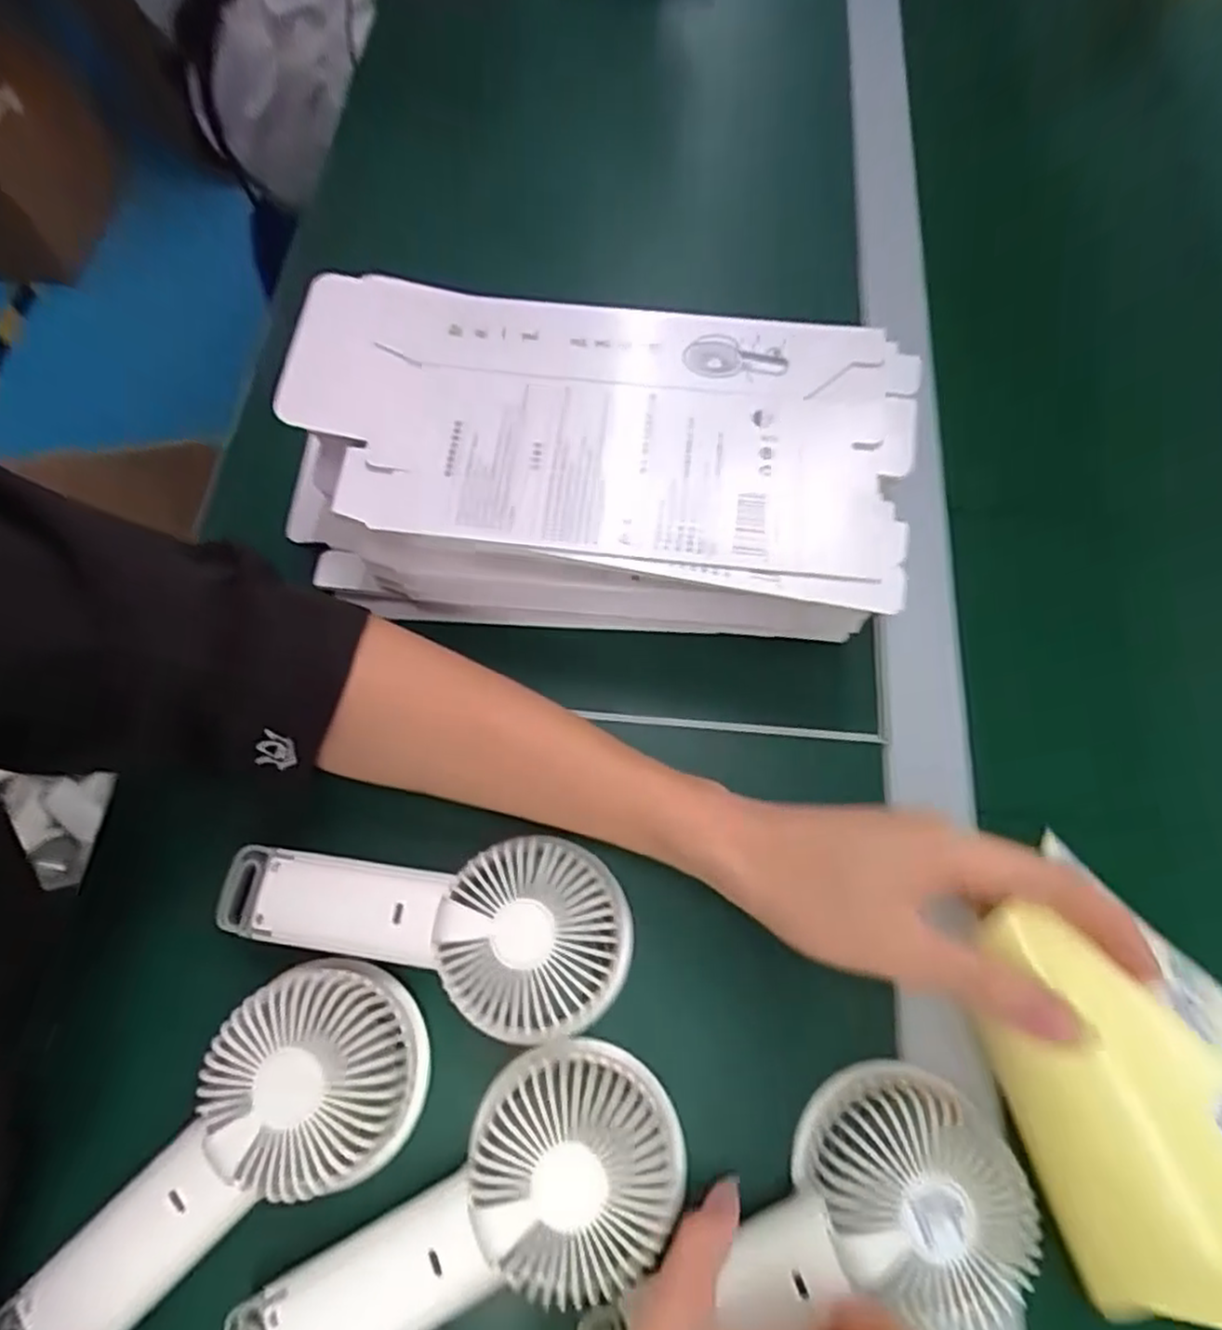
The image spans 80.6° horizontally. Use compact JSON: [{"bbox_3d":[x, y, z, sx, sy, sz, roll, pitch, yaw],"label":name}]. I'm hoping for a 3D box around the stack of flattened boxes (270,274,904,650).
[{"bbox_3d":[-0.013,-0.103,0.385,0.313,0.086,0.150,8,69,4],"label":"stack of flattened boxes"}]

